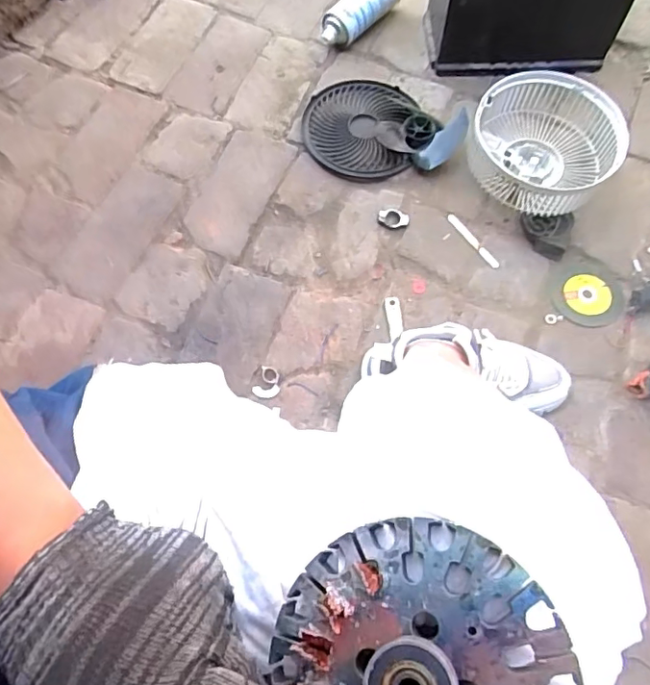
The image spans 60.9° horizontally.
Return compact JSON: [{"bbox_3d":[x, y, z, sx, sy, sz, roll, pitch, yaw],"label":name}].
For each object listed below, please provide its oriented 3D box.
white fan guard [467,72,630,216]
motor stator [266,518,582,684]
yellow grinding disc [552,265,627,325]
[{"bbox_3d":[0.329,-0.295,0.850,0.206,0.110,0.197,0,68,1],"label":"white fan guard"},{"bbox_3d":[0.045,0.153,0.250,0.128,0.048,0.130,-30,75,-8],"label":"motor stator"},{"bbox_3d":[0.388,-0.071,0.815,0.095,0.012,0.099,0,68,1],"label":"yellow grinding disc"}]

